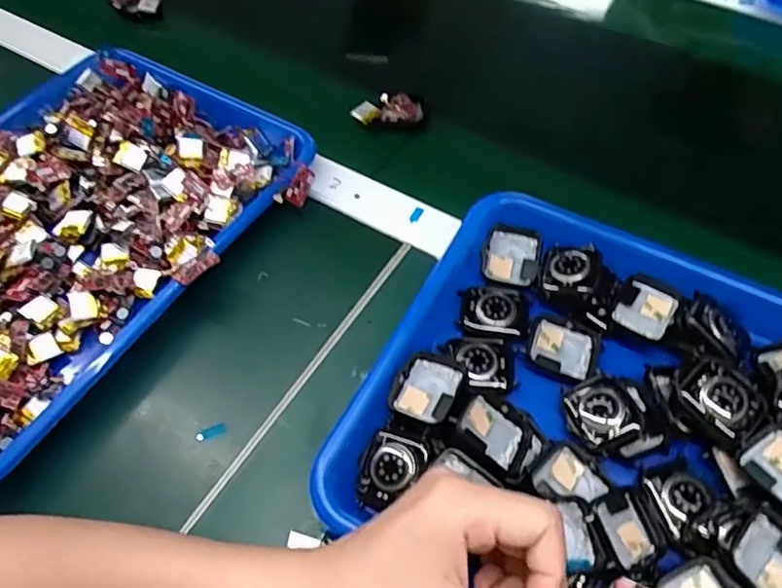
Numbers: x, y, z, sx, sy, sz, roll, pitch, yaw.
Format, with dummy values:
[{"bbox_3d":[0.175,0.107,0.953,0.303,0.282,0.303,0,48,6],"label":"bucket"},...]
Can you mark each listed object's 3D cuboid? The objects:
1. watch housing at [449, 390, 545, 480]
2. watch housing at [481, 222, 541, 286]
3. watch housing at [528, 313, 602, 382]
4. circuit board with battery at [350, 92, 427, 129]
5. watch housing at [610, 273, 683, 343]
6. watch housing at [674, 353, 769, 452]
[{"bbox_3d":[0.057,0.076,0.325,0.047,0.009,0.038,37,55,0],"label":"watch housing"},{"bbox_3d":[0.080,-0.026,0.397,0.037,0.012,0.041,11,69,6],"label":"watch housing"},{"bbox_3d":[0.105,0.033,0.361,0.041,0.010,0.033,18,58,12],"label":"watch housing"},{"bbox_3d":[0.000,-0.159,0.515,0.061,0.016,0.030,2,56,2],"label":"circuit board with battery"},{"bbox_3d":[0.156,0.008,0.364,0.034,0.012,0.035,29,61,19],"label":"watch housing"},{"bbox_3d":[0.178,0.058,0.324,0.046,0.014,0.037,39,64,23],"label":"watch housing"}]

